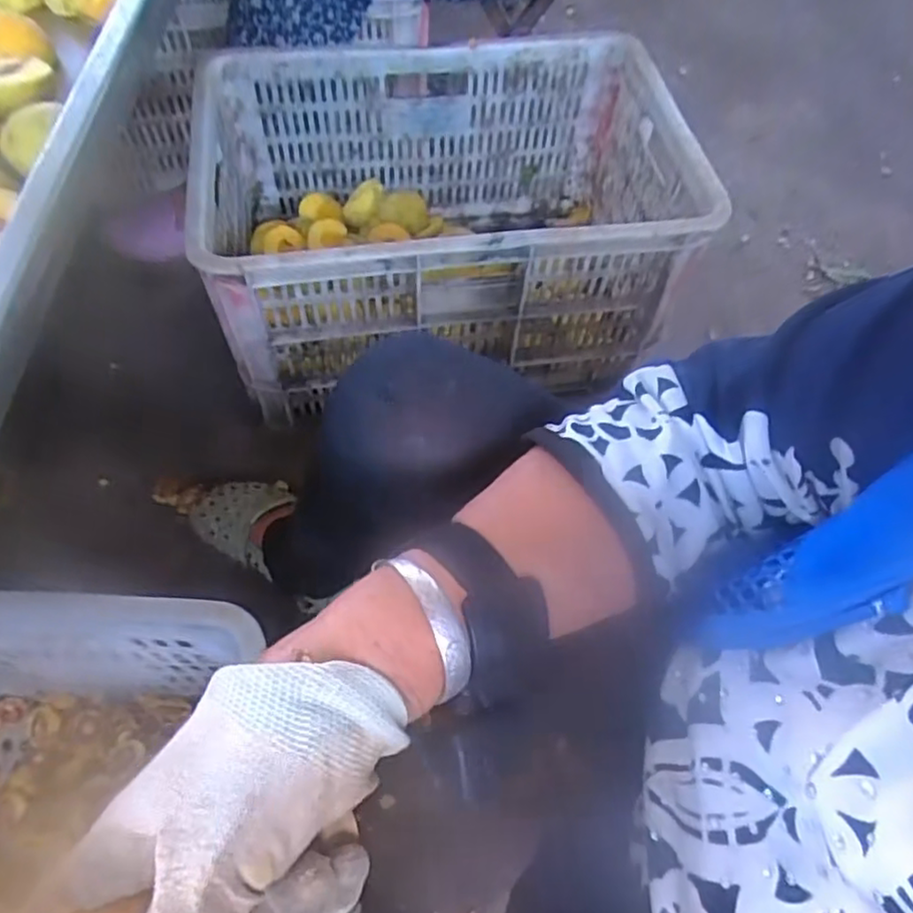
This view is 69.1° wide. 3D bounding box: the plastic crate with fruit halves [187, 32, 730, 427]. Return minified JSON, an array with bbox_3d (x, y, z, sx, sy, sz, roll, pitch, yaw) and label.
[{"bbox_3d":[-0.019,-0.278,0.787,0.505,0.242,0.338,-6,61,-7],"label":"plastic crate with fruit halves"}]

